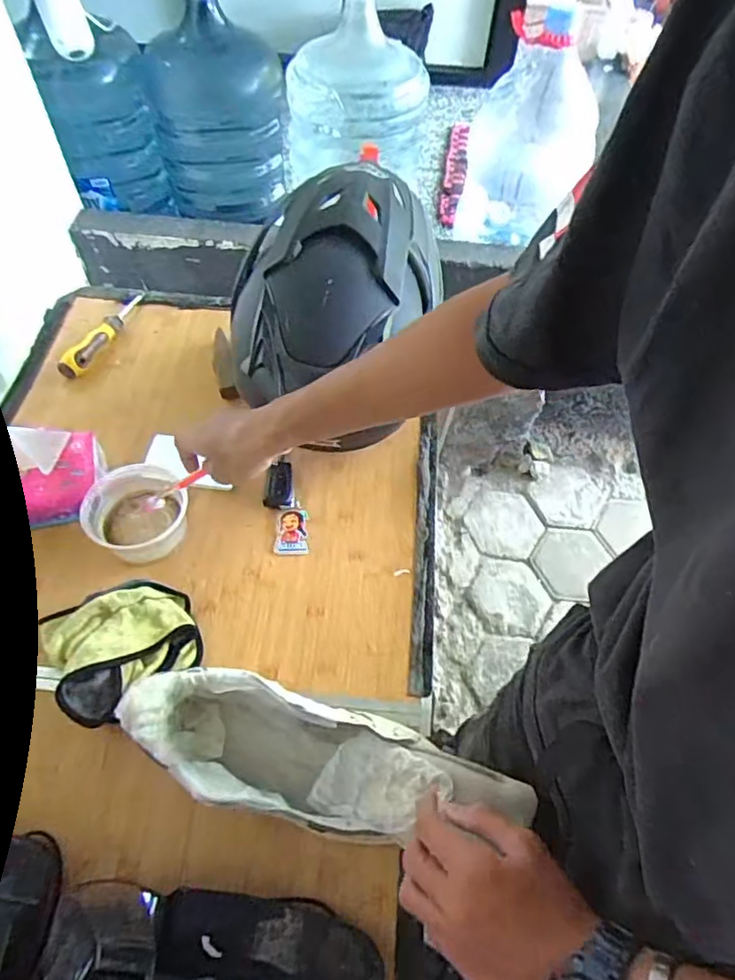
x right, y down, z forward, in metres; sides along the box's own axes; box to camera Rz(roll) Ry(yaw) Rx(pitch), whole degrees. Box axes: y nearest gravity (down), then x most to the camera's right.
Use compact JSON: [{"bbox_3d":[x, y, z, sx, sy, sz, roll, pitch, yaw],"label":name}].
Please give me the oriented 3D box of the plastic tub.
[{"bbox_3d":[-0.271,0.028,0.684,0.117,0.062,0.110,1,57,-2],"label":"plastic tub"}]

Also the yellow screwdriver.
[{"bbox_3d":[-0.392,-0.230,0.859,0.034,0.034,0.183,18,58,9],"label":"yellow screwdriver"}]

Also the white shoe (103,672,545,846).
[{"bbox_3d":[-0.036,0.241,0.512,0.342,0.095,0.098,12,58,5],"label":"white shoe"}]

